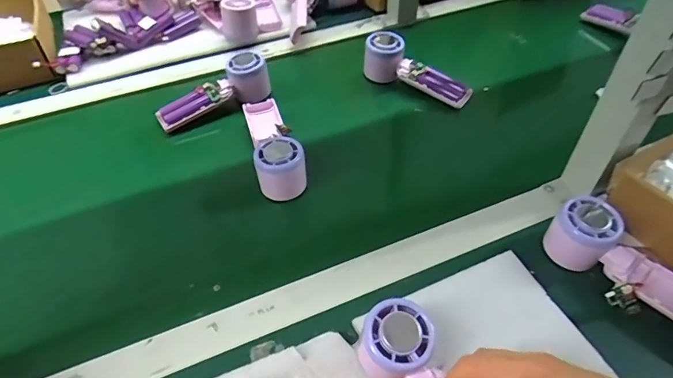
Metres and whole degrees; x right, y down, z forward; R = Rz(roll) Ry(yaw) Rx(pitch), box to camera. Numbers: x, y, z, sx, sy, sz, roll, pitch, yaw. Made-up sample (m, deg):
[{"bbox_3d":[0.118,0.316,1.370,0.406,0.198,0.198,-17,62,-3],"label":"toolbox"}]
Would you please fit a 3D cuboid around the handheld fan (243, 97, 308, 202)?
[{"bbox_3d":[-0.083,-0.063,0.562,0.054,0.046,0.168,-15,50,-12],"label":"handheld fan"}]

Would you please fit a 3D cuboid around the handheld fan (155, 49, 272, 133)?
[{"bbox_3d":[-0.172,-0.137,0.631,0.158,0.052,0.050,-26,53,-21],"label":"handheld fan"}]

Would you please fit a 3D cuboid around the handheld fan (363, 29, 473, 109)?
[{"bbox_3d":[0.115,-0.172,0.652,0.165,0.056,0.049,30,55,24],"label":"handheld fan"}]

